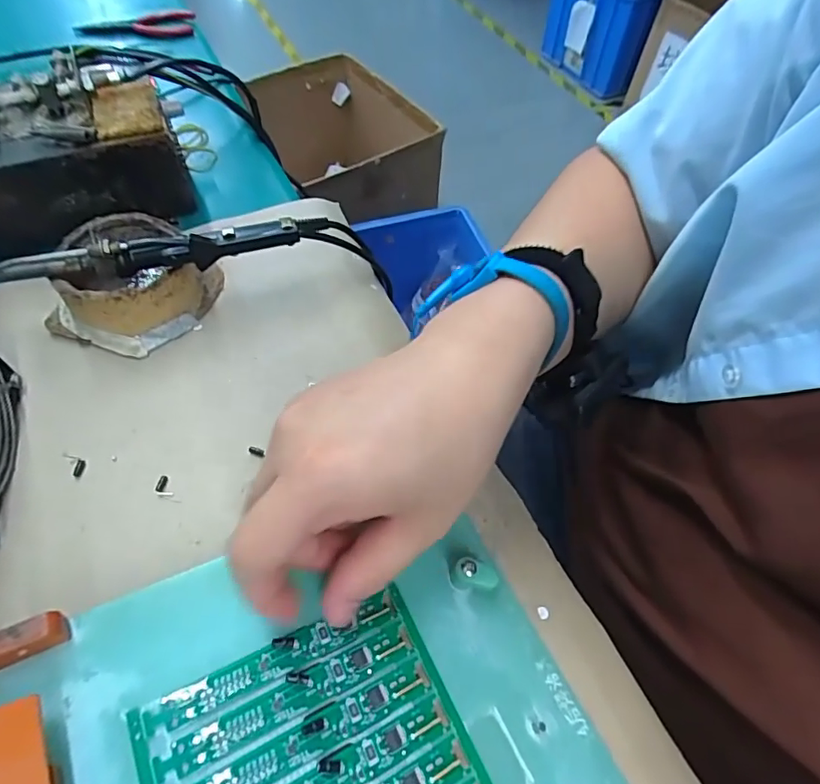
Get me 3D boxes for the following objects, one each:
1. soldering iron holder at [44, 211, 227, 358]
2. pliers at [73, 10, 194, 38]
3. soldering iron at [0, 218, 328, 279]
[{"bbox_3d":[-0.187,-0.074,0.353,0.089,0.044,0.089,1,57,-1],"label":"soldering iron holder"},{"bbox_3d":[-0.311,-0.416,0.591,0.124,0.010,0.043,-7,57,-7],"label":"pliers"},{"bbox_3d":[-0.153,-0.092,0.329,0.197,0.022,0.022,-13,58,-10],"label":"soldering iron"}]

